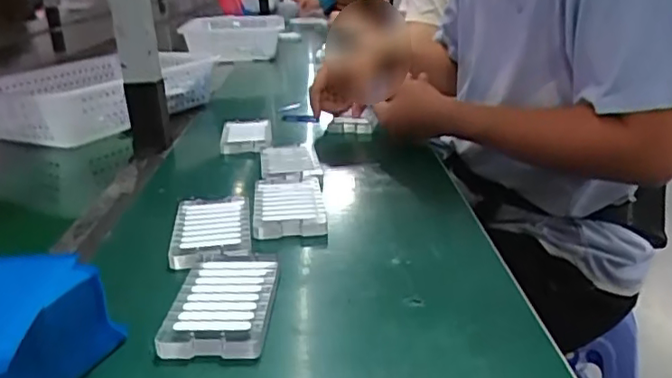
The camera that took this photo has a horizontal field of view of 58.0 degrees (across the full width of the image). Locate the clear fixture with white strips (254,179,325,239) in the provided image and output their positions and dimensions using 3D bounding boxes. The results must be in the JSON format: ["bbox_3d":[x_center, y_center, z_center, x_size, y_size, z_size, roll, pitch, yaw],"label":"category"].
[{"bbox_3d":[-0.047,0.017,0.613,0.069,0.016,0.123,-3,21,-5],"label":"clear fixture with white strips"}]

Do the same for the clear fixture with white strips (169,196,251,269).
[{"bbox_3d":[-0.114,0.040,0.558,0.068,0.017,0.130,-4,21,-8],"label":"clear fixture with white strips"}]

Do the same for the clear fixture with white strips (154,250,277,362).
[{"bbox_3d":[-0.081,0.082,0.446,0.068,0.014,0.121,0,21,1],"label":"clear fixture with white strips"}]

